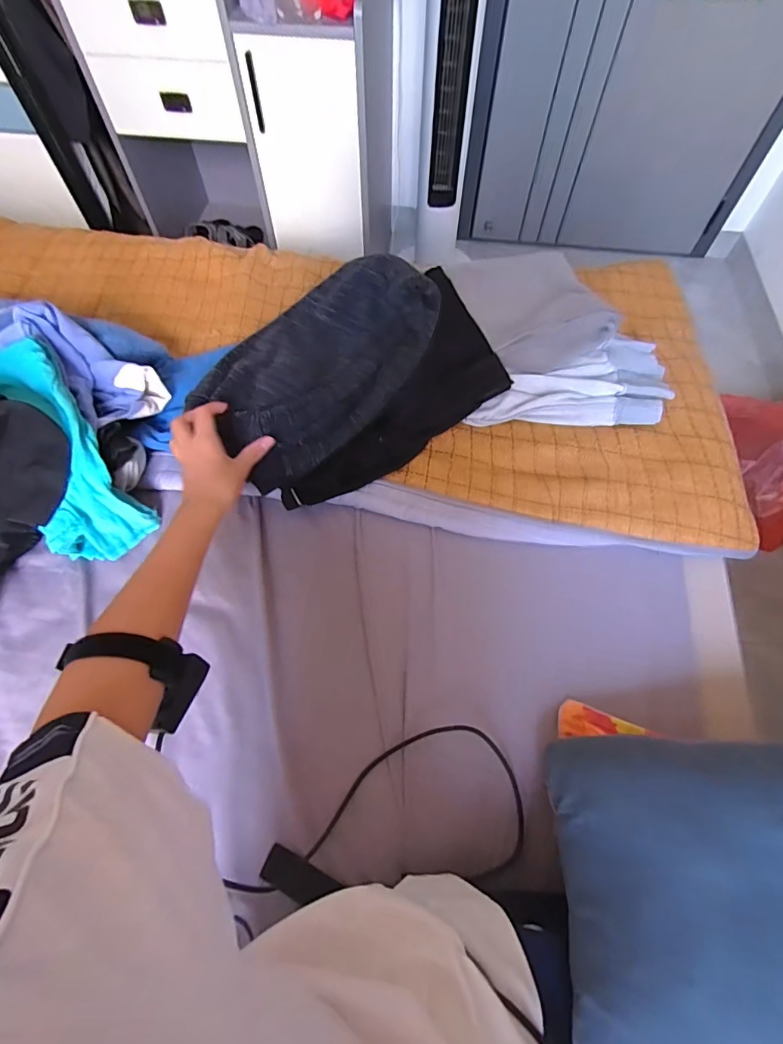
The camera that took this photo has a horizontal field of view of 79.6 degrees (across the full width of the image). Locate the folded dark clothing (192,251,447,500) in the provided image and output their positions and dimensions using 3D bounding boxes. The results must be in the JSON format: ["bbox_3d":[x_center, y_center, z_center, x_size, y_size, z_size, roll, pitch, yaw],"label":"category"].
[{"bbox_3d":[-0.117,-0.232,0.666,0.231,0.100,0.354,34,67,17],"label":"folded dark clothing"}]

